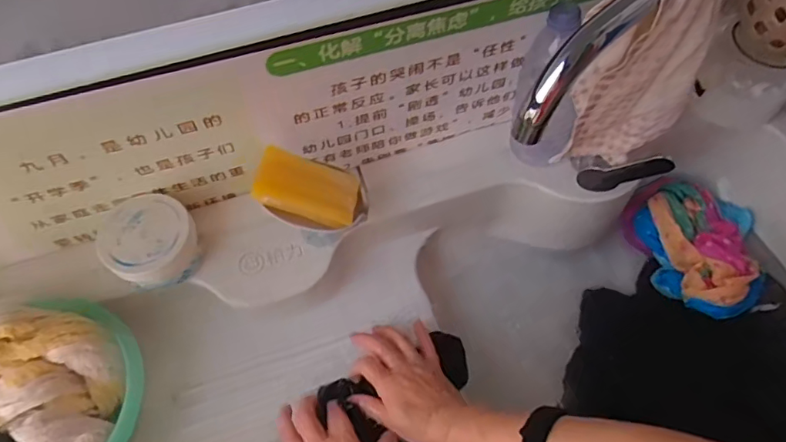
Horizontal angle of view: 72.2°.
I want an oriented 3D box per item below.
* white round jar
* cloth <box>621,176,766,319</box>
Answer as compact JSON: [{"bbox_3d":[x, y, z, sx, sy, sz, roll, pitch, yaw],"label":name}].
[{"bbox_3d":[-0.264,0.025,0.590,0.099,0.060,0.094,0,62,0],"label":"white round jar"},{"bbox_3d":[0.418,0.024,0.722,0.152,0.063,0.193,-22,64,-11],"label":"cloth"}]

